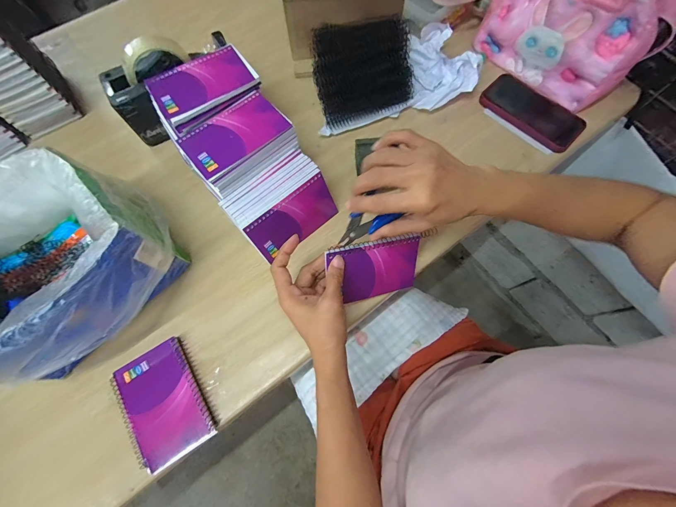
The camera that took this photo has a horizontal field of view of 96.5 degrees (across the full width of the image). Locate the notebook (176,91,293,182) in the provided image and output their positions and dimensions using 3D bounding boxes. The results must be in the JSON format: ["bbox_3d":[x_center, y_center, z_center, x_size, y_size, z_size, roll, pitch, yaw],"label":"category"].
[{"bbox_3d":[-0.132,-0.154,0.385,0.126,0.005,0.078,-39,75,-12],"label":"notebook"}]

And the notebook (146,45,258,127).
[{"bbox_3d":[-0.186,-0.237,0.415,0.133,0.009,0.089,-34,74,-11],"label":"notebook"}]

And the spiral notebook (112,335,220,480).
[{"bbox_3d":[-0.216,0.183,0.366,0.093,0.019,0.129,-32,73,-10],"label":"spiral notebook"}]

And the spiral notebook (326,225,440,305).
[{"bbox_3d":[0.051,0.020,0.385,0.139,0.082,0.004,-10,32,-22],"label":"spiral notebook"}]

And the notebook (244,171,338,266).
[{"bbox_3d":[-0.059,-0.047,0.416,0.128,0.072,0.007,-40,46,-13],"label":"notebook"}]

